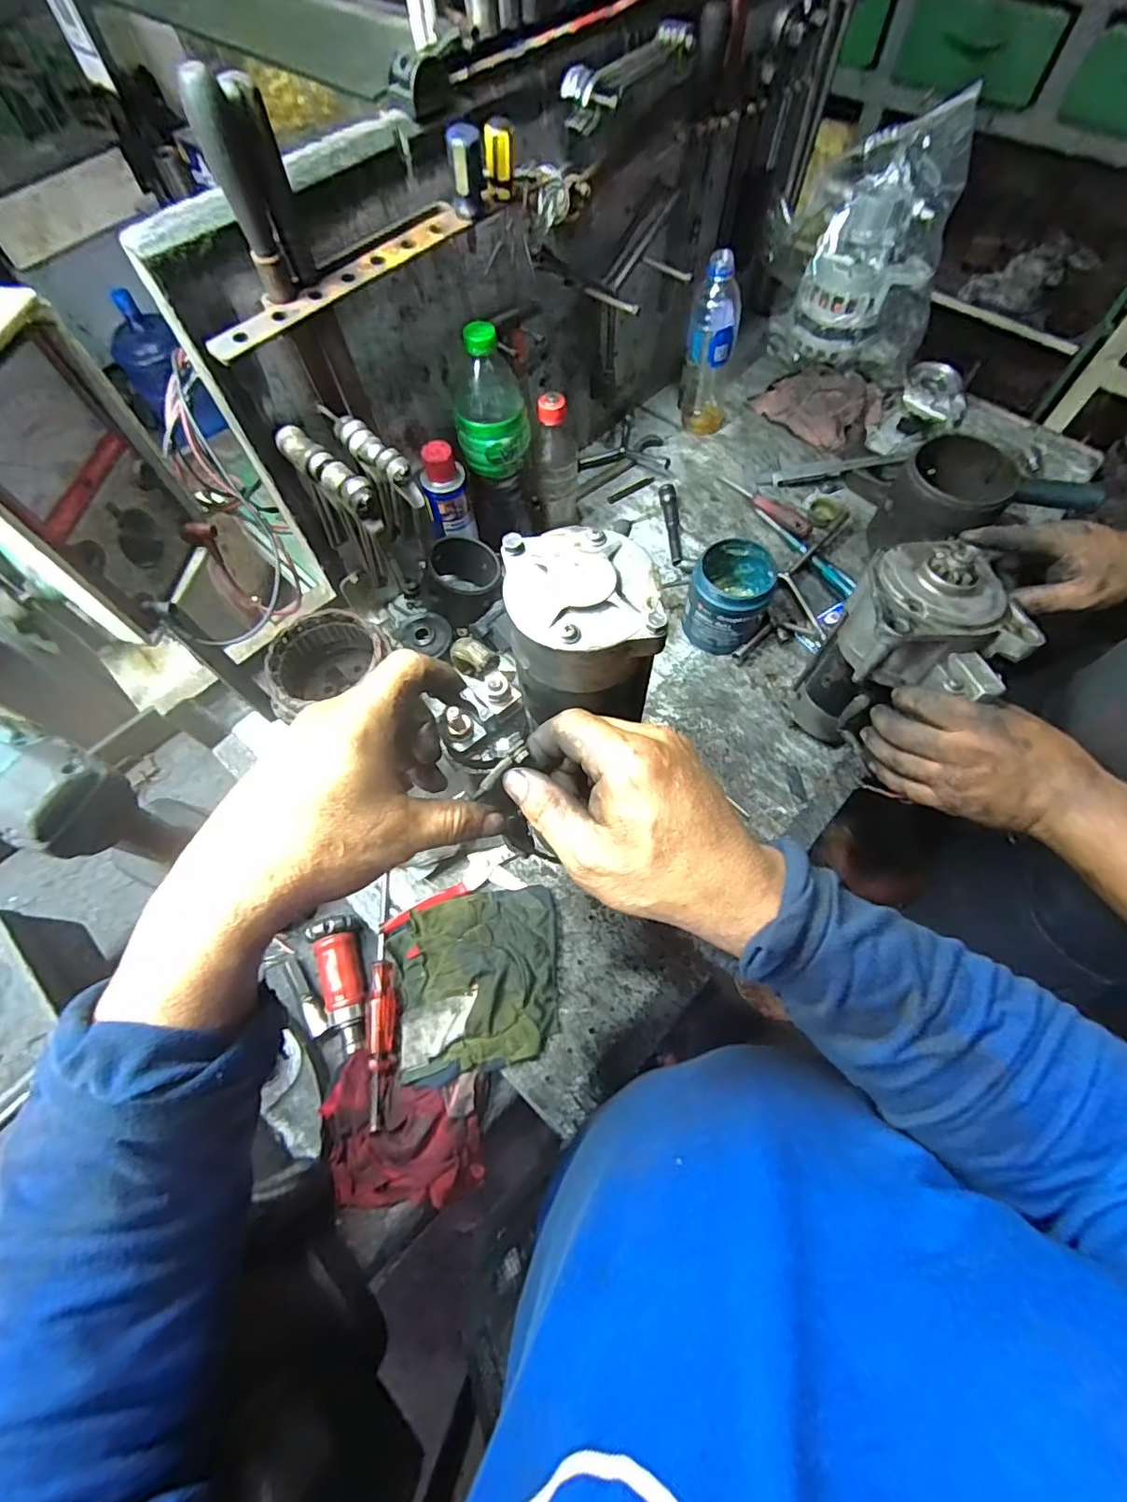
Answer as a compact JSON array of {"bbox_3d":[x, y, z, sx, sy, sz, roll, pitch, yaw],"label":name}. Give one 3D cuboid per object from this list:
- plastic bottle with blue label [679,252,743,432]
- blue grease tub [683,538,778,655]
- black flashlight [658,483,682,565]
[{"bbox_3d":[0.205,-0.553,0.765,0.066,0.214,0.080,15,65,8],"label":"plastic bottle with blue label"},{"bbox_3d":[0.193,-0.177,0.658,0.085,0.092,0.094,31,68,15],"label":"blue grease tub"},{"bbox_3d":[0.148,-0.309,0.761,0.022,0.019,0.130,-4,64,-1],"label":"black flashlight"}]

